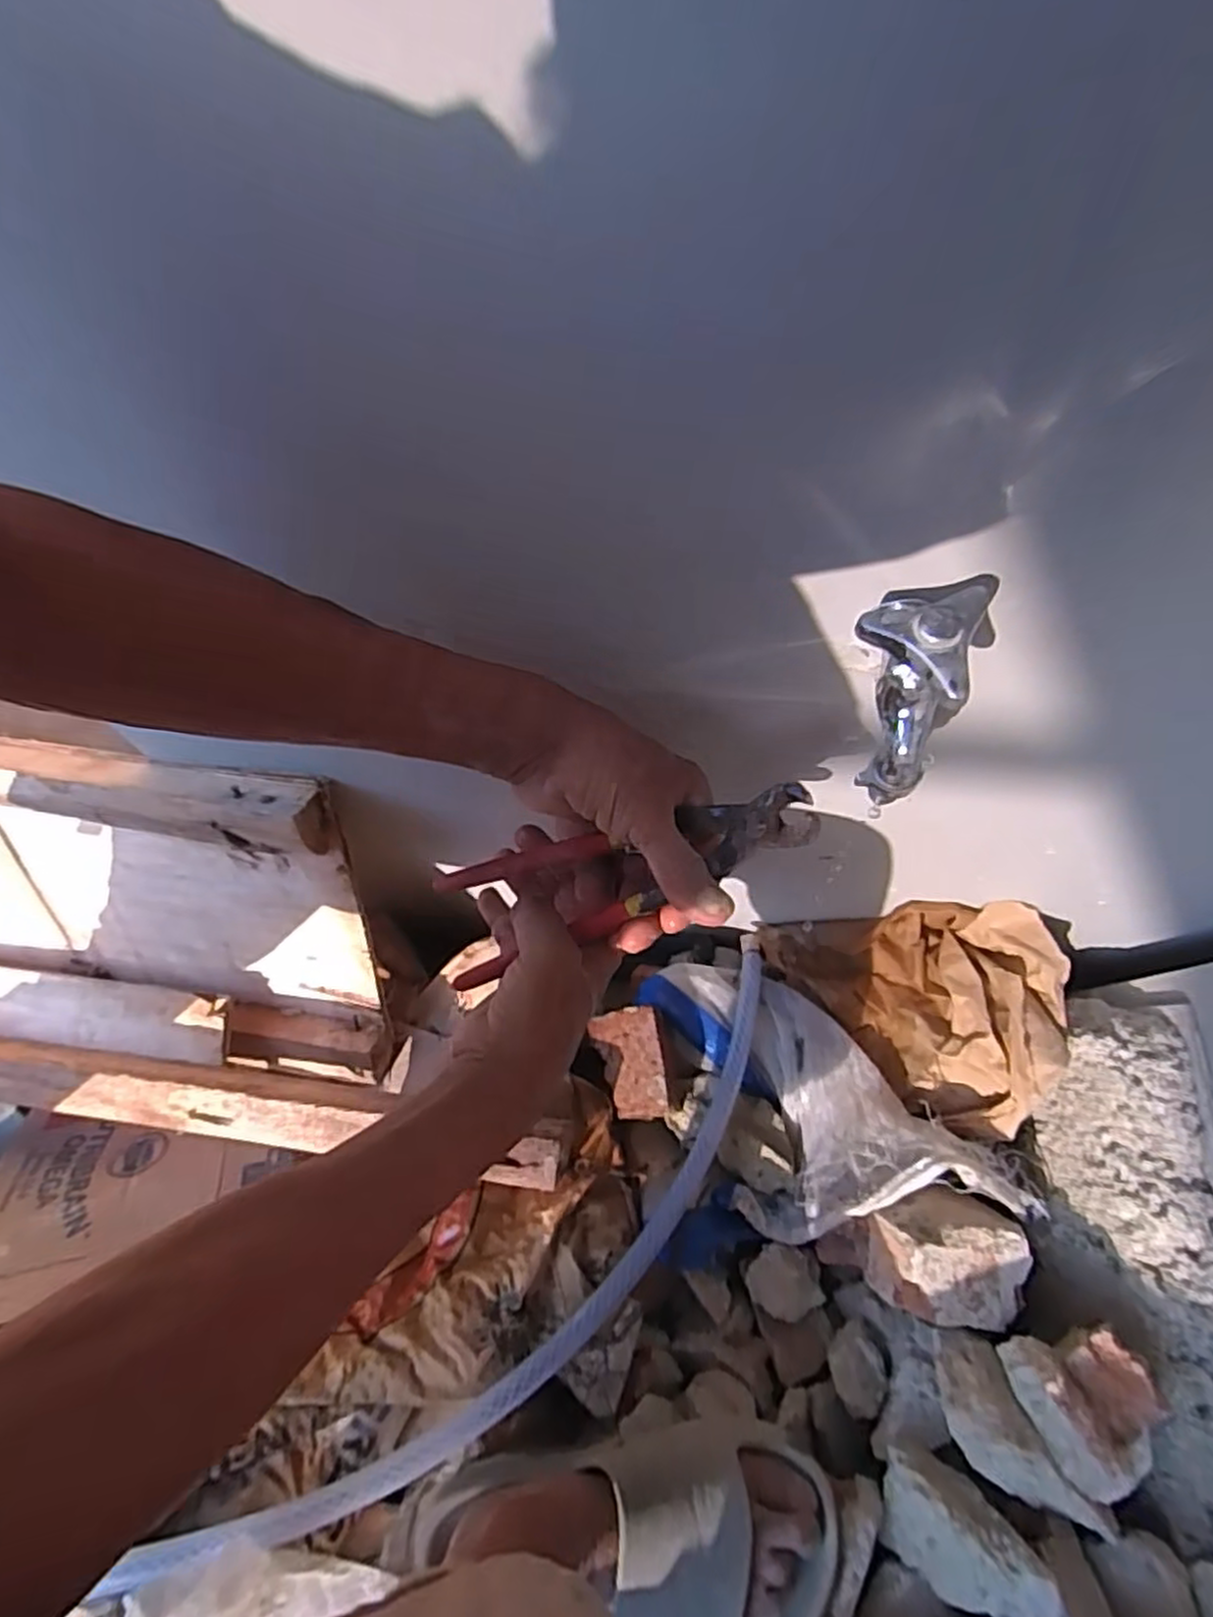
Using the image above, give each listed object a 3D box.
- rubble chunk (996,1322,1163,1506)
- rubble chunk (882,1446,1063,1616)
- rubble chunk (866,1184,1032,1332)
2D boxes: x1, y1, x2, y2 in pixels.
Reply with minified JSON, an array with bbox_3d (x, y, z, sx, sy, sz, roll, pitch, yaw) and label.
[{"bbox_3d":[0.307,0.383,0.468,0.078,0.042,0.079,-14,64,-4],"label":"rubble chunk"},{"bbox_3d":[0.224,0.462,0.459,0.100,0.033,0.054,10,83,43],"label":"rubble chunk"},{"bbox_3d":[0.251,0.329,0.540,0.106,0.061,0.085,9,65,8],"label":"rubble chunk"}]

